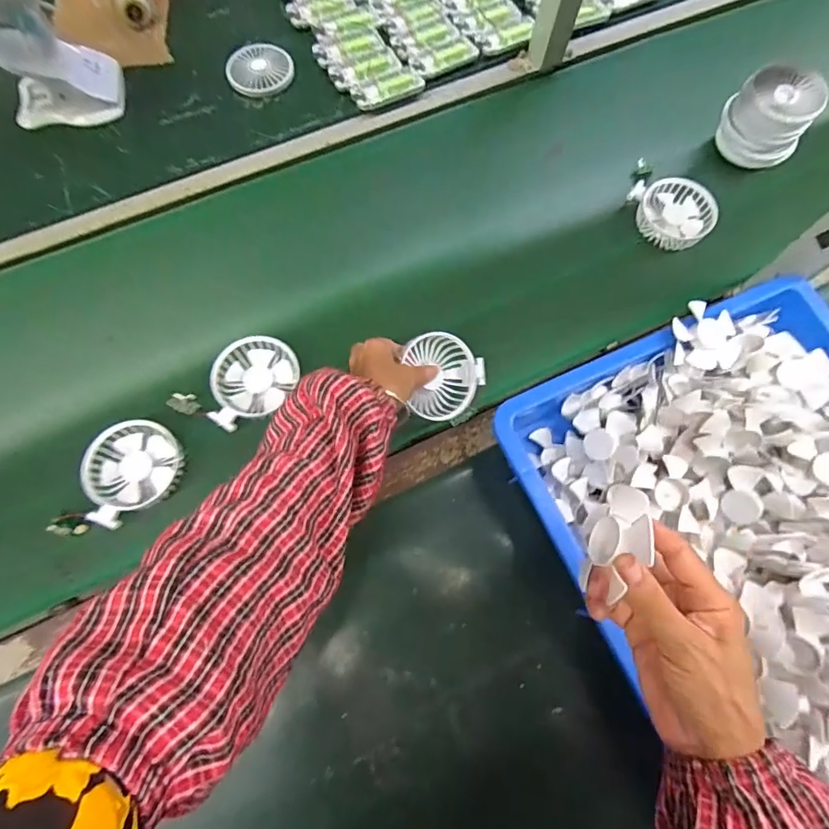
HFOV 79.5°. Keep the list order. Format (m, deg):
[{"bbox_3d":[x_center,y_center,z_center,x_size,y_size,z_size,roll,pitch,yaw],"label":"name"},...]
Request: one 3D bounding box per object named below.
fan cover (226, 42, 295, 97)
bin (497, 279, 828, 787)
[{"bbox_3d":[-0.209,-0.469,0.676,0.088,0.009,0.081,-28,78,-7],"label":"fan cover"},{"bbox_3d":[0.363,0.174,0.449,0.376,0.122,0.576,-26,78,-7],"label":"bin"}]

